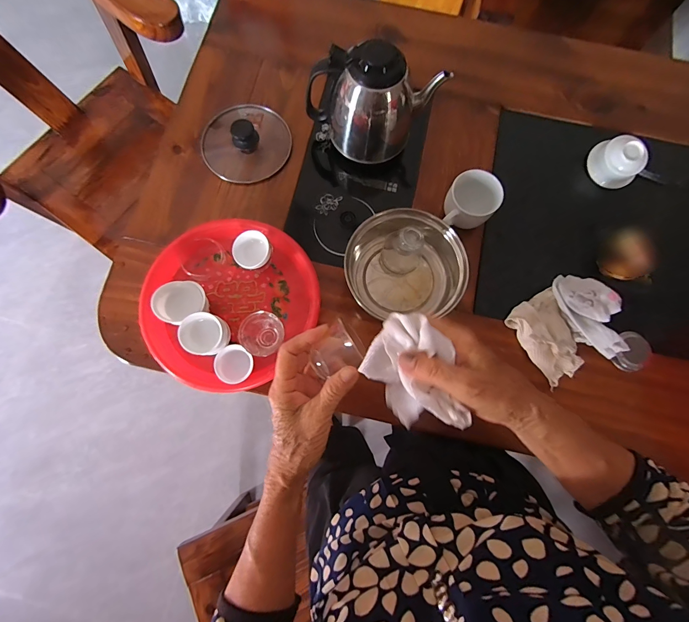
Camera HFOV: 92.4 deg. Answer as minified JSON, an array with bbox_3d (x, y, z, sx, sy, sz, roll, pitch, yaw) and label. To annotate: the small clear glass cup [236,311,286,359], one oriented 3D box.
[{"bbox_3d":[-0.121,0.033,0.482,0.056,0.044,0.060,0,77,-1],"label":"small clear glass cup"}]

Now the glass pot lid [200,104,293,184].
[{"bbox_3d":[-0.169,-0.295,0.556,0.147,0.046,0.140,0,77,-1],"label":"glass pot lid"}]

